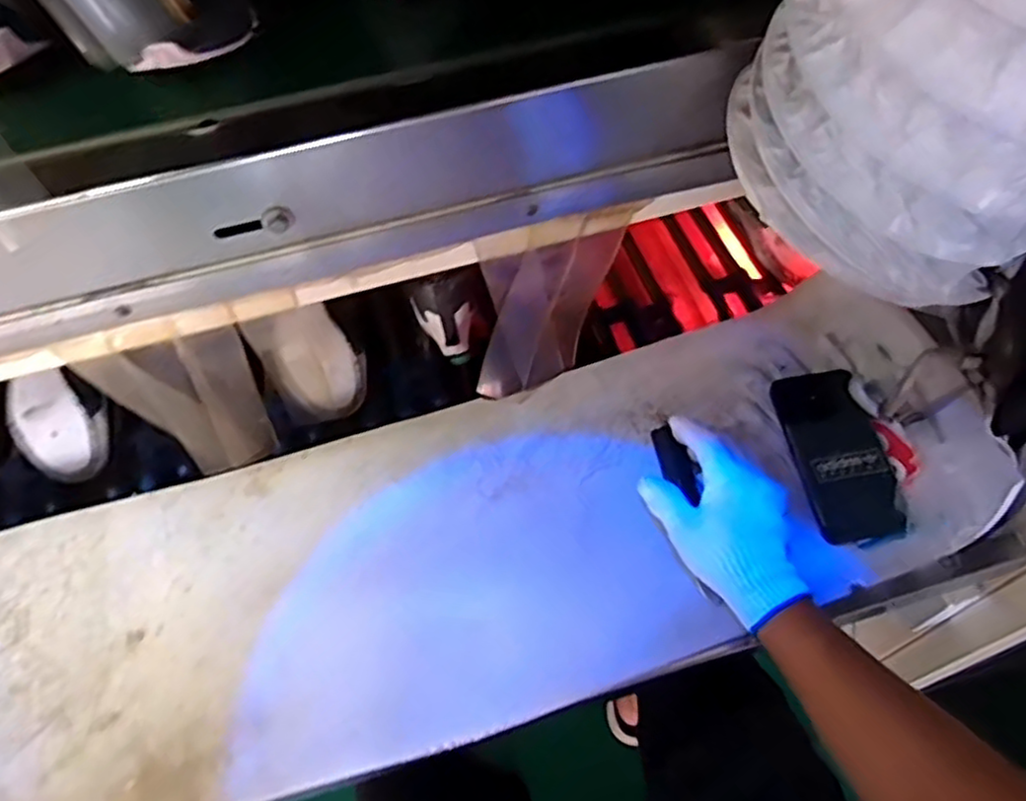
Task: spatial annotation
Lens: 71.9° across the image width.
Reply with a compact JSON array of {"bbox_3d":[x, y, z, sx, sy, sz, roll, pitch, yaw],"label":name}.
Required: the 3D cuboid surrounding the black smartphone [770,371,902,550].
[{"bbox_3d":[0.299,0.047,0.652,0.078,0.014,0.165,-13,61,7],"label":"black smartphone"}]

